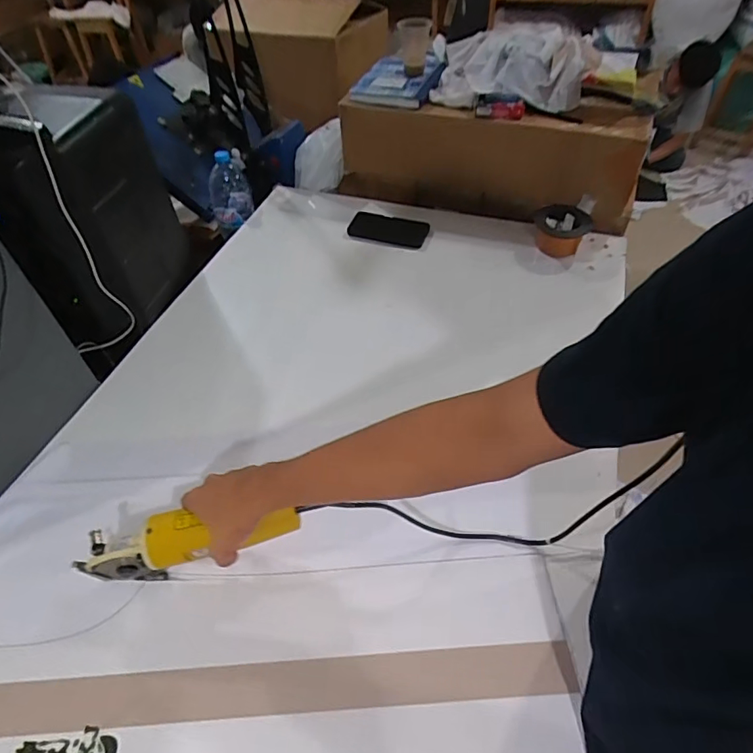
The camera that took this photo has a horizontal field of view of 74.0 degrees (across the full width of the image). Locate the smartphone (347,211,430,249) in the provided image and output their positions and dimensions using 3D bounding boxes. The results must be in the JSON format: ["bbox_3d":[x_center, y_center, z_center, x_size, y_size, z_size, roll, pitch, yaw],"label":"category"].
[{"bbox_3d":[0.028,-0.310,1.047,0.171,0.011,0.086,16,55,21],"label":"smartphone"}]

